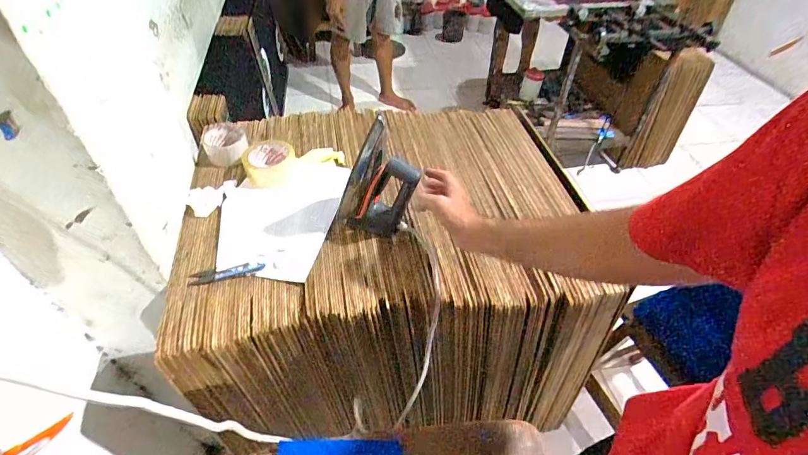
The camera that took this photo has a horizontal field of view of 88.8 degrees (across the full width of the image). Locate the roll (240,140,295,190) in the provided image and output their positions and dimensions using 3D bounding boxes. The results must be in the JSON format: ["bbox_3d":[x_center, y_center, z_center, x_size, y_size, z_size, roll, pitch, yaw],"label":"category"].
[{"bbox_3d":[-0.283,-0.134,0.851,0.092,0.055,0.092,2,47,-2],"label":"roll"}]

